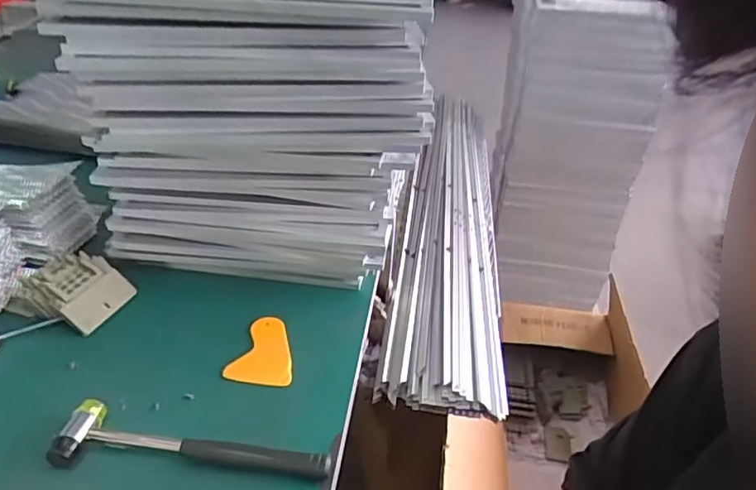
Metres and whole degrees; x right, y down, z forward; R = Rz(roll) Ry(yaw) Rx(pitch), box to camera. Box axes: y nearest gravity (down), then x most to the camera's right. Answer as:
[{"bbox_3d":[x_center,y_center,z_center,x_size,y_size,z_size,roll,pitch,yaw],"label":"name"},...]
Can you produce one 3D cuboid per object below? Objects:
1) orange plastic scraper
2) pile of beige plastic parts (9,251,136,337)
[{"bbox_3d":[-0.120,0.115,0.641,0.070,0.011,0.098,8,34,9],"label":"orange plastic scraper"},{"bbox_3d":[-0.359,0.051,0.685,0.115,0.036,0.094,12,35,15],"label":"pile of beige plastic parts"}]

